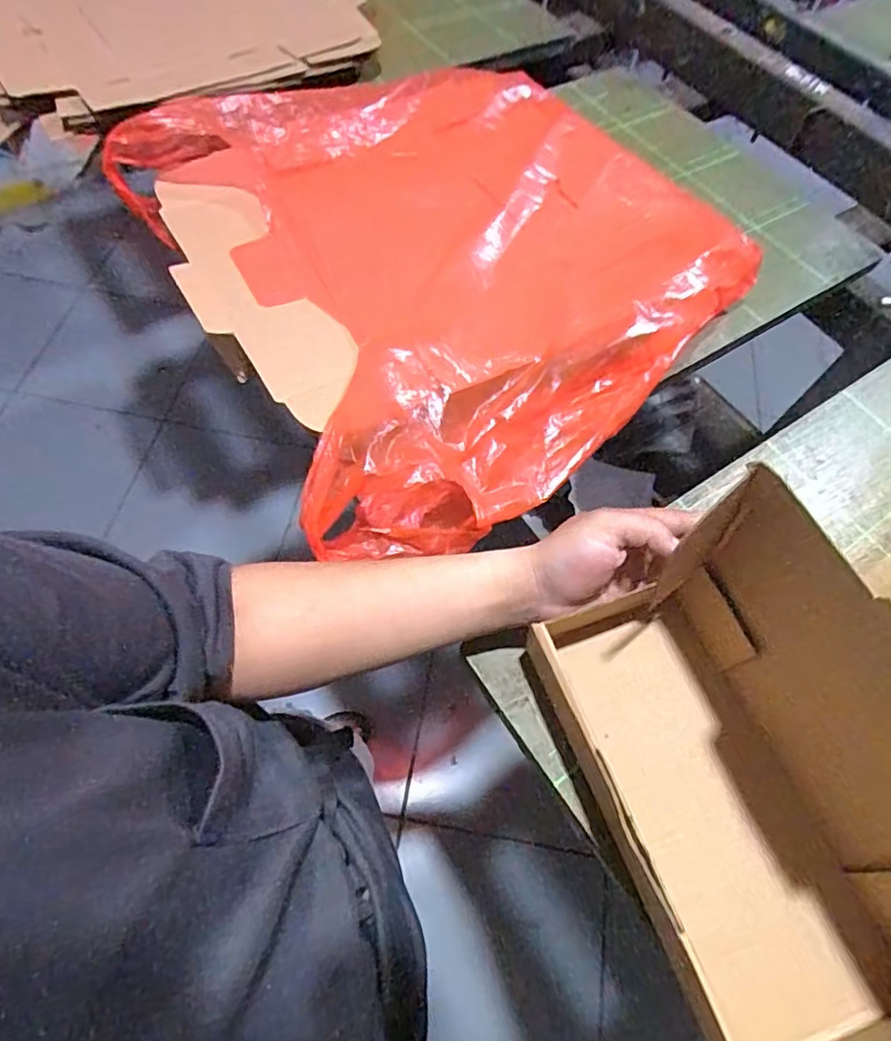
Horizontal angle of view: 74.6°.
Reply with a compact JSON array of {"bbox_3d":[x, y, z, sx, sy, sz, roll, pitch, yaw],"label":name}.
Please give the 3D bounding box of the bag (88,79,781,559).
[{"bbox_3d":[0.004,-0.220,0.483,0.409,0.093,0.415,-32,68,-18],"label":"bag"}]

